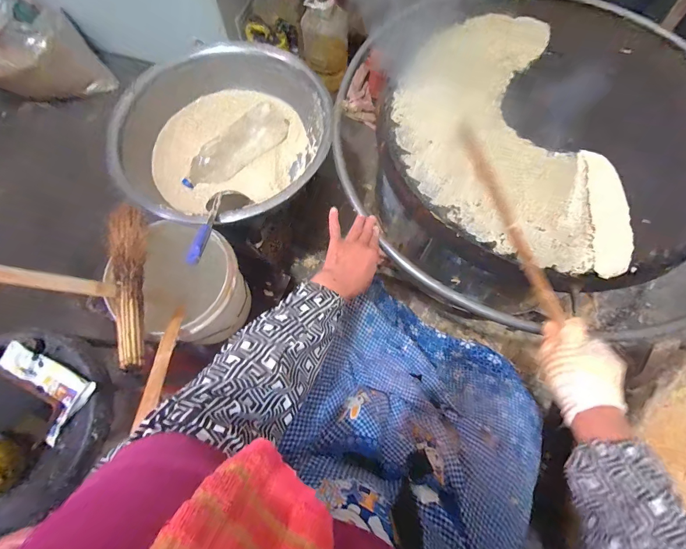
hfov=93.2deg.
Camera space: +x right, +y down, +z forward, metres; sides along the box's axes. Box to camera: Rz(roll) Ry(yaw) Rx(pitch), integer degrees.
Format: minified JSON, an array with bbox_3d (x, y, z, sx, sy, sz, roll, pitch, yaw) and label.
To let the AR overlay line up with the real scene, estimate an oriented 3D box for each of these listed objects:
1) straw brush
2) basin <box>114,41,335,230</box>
[{"bbox_3d":[-0.421,0.010,0.641,0.058,0.043,0.349,-13,70,-3],"label":"straw brush"},{"bbox_3d":[-0.306,-0.339,0.853,0.509,0.162,0.495,0,70,1],"label":"basin"}]

